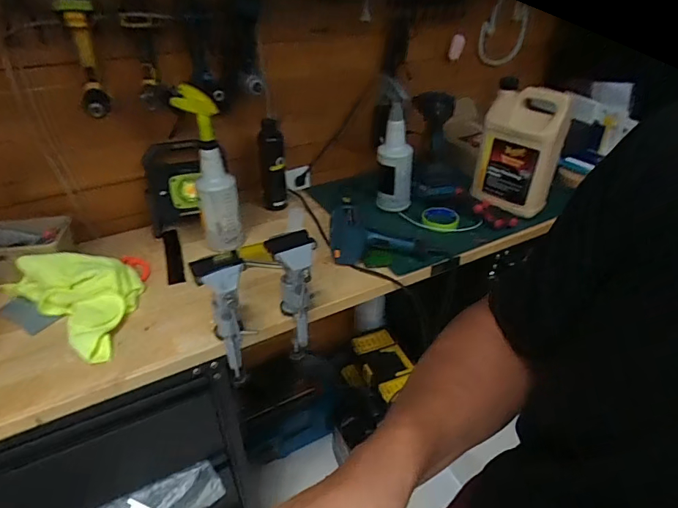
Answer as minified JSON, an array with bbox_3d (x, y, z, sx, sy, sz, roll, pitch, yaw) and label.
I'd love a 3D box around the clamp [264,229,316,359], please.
[{"bbox_3d":[-0.080,0.080,0.797,0.081,0.238,0.105,-6,36,-8],"label":"clamp"}]

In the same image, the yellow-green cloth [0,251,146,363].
[{"bbox_3d":[-0.467,0.062,0.818,0.300,0.079,0.173,23,42,29],"label":"yellow-green cloth"}]

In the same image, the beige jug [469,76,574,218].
[{"bbox_3d":[0.431,-0.251,1.054,0.177,0.264,0.136,13,37,18],"label":"beige jug"}]

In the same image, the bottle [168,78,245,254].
[{"bbox_3d":[-0.260,-0.160,0.909,0.095,0.332,0.071,-9,36,-12],"label":"bottle"}]

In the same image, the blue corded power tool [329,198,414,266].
[{"bbox_3d":[0.075,-0.059,0.983,0.187,0.065,0.187,3,35,5],"label":"blue corded power tool"}]

